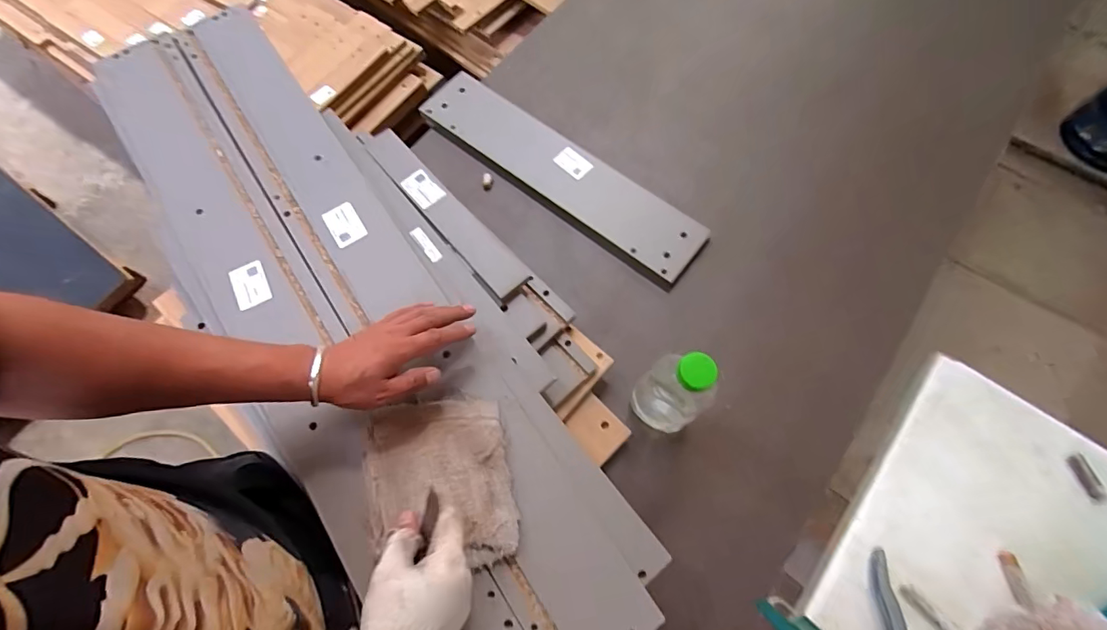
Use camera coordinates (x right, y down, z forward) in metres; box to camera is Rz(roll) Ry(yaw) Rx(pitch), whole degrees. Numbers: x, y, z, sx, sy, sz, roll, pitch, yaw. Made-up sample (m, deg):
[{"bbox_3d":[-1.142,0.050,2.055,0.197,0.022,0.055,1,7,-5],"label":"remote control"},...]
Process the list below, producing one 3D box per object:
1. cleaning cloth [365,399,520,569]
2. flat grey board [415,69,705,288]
[{"bbox_3d":[-0.121,0.175,0.504,0.151,0.017,0.165,-8,68,-1],"label":"cleaning cloth"},{"bbox_3d":[0.011,-0.251,0.819,0.538,0.020,0.118,37,81,12],"label":"flat grey board"}]

